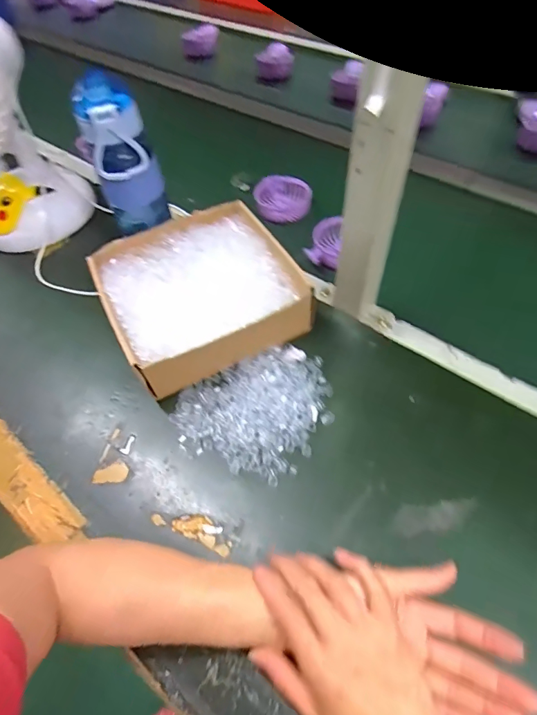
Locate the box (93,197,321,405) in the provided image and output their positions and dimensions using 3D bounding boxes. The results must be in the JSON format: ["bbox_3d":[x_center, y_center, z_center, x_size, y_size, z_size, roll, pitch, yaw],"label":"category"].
[{"bbox_3d":[-0.085,-0.081,0.514,0.208,0.065,0.207,-25,57,-14],"label":"box"}]

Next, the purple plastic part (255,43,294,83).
[{"bbox_3d":[0.015,-0.731,1.032,0.090,0.057,0.071,-1,54,2],"label":"purple plastic part"}]

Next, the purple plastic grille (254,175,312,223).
[{"bbox_3d":[0.024,-0.265,0.694,0.086,0.038,0.077,-11,55,-4],"label":"purple plastic grille"}]

